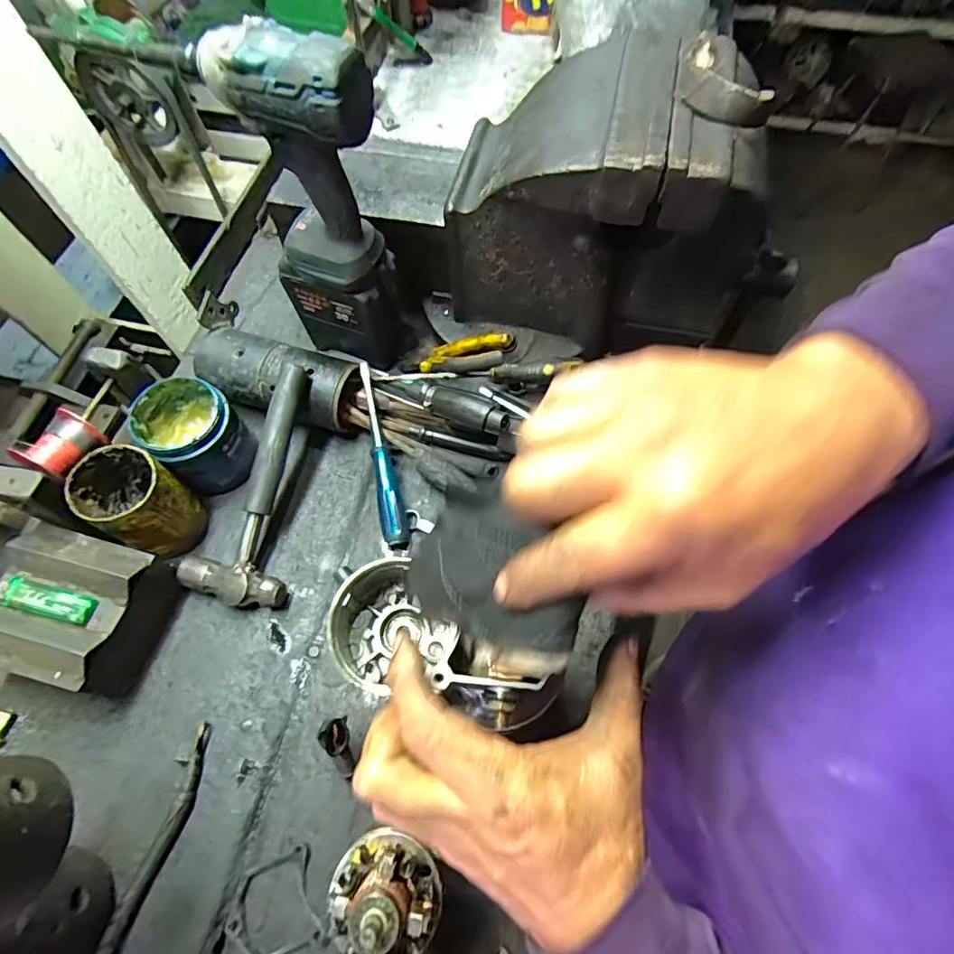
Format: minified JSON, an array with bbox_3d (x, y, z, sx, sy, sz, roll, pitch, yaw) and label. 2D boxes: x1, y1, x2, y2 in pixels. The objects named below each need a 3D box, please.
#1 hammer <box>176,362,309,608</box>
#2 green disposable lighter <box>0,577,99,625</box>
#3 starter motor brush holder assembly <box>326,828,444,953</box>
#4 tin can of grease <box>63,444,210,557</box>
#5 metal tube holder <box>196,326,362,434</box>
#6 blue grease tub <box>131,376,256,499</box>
[{"bbox_3d":[-0.219,0.004,0.514,0.104,0.028,0.243,13,83,6],"label":"hammer"},{"bbox_3d":[-0.370,0.105,0.435,0.082,0.014,0.024,12,65,7],"label":"green disposable lighter"},{"bbox_3d":[-0.056,0.262,0.315,0.061,0.046,0.066,0,65,1],"label":"starter motor brush holder assembly"},{"bbox_3d":[-0.325,0.024,0.493,0.078,0.102,0.072,0,65,1],"label":"tin can of grease"},{"bbox_3d":[-0.225,-0.111,0.582,0.180,0.075,0.078,15,66,8],"label":"metal tube holder"},{"bbox_3d":[-0.292,-0.043,0.538,0.099,0.095,0.087,36,70,16],"label":"blue grease tub"}]

